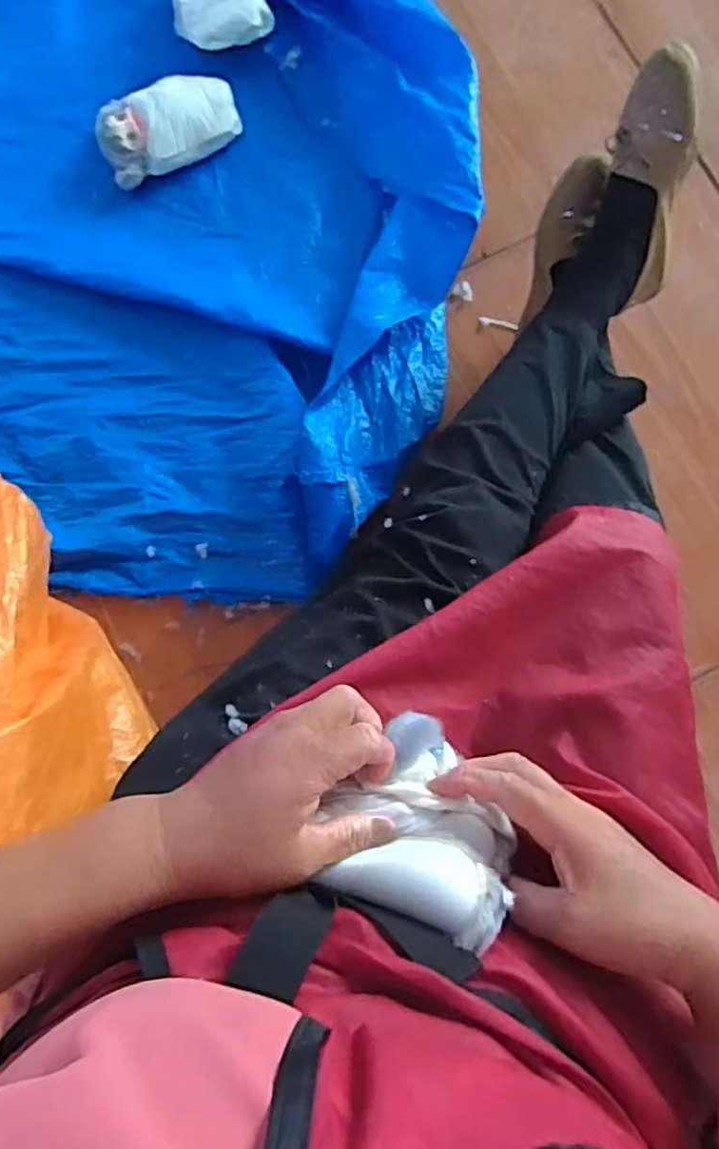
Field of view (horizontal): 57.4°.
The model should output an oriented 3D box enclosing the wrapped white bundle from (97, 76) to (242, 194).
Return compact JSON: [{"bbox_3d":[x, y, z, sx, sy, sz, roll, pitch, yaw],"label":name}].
[{"bbox_3d":[-0.257,-0.605,0.888,0.190,0.050,0.105,-24,82,-3],"label":"wrapped white bundle"}]

